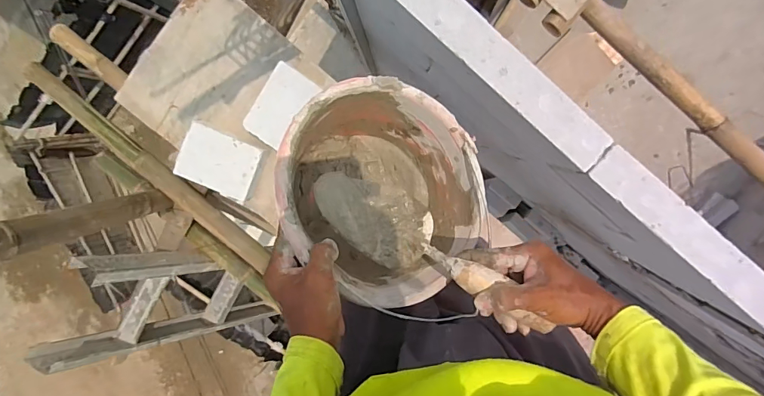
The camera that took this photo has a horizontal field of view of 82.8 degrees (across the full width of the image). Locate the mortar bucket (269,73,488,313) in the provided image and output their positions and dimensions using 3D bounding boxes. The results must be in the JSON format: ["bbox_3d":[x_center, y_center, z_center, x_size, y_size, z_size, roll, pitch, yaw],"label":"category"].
[{"bbox_3d":[-0.020,0.003,0.544,0.260,0.199,0.223,42,68,-18],"label":"mortar bucket"}]

